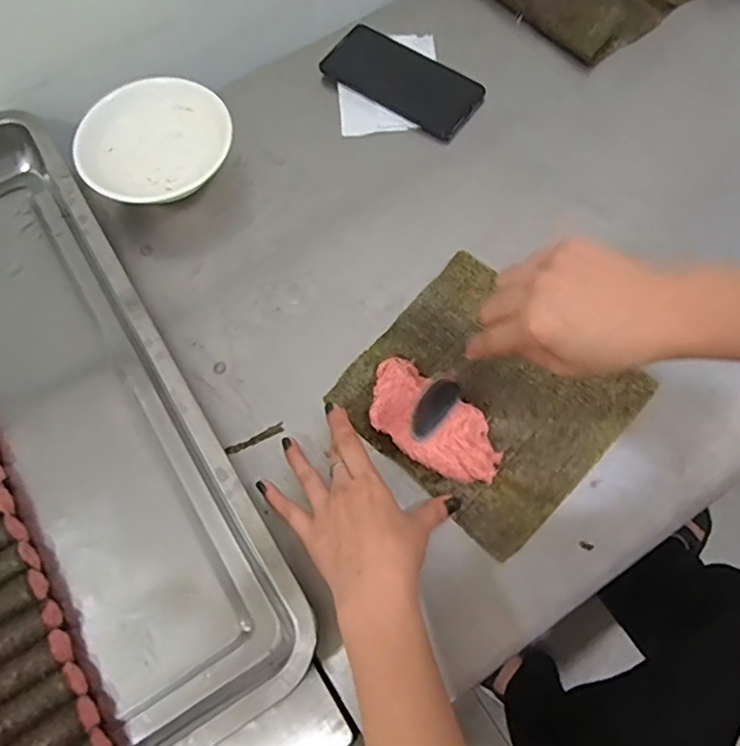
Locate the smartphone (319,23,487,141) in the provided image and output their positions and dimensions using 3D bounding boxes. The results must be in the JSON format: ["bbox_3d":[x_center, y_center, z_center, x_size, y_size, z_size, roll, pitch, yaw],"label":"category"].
[{"bbox_3d":[0.036,-0.310,0.629,0.162,0.013,0.078,34,74,14],"label":"smartphone"}]

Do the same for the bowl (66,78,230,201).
[{"bbox_3d":[-0.204,-0.215,0.582,0.145,0.049,0.124,-39,73,-12],"label":"bowl"}]

